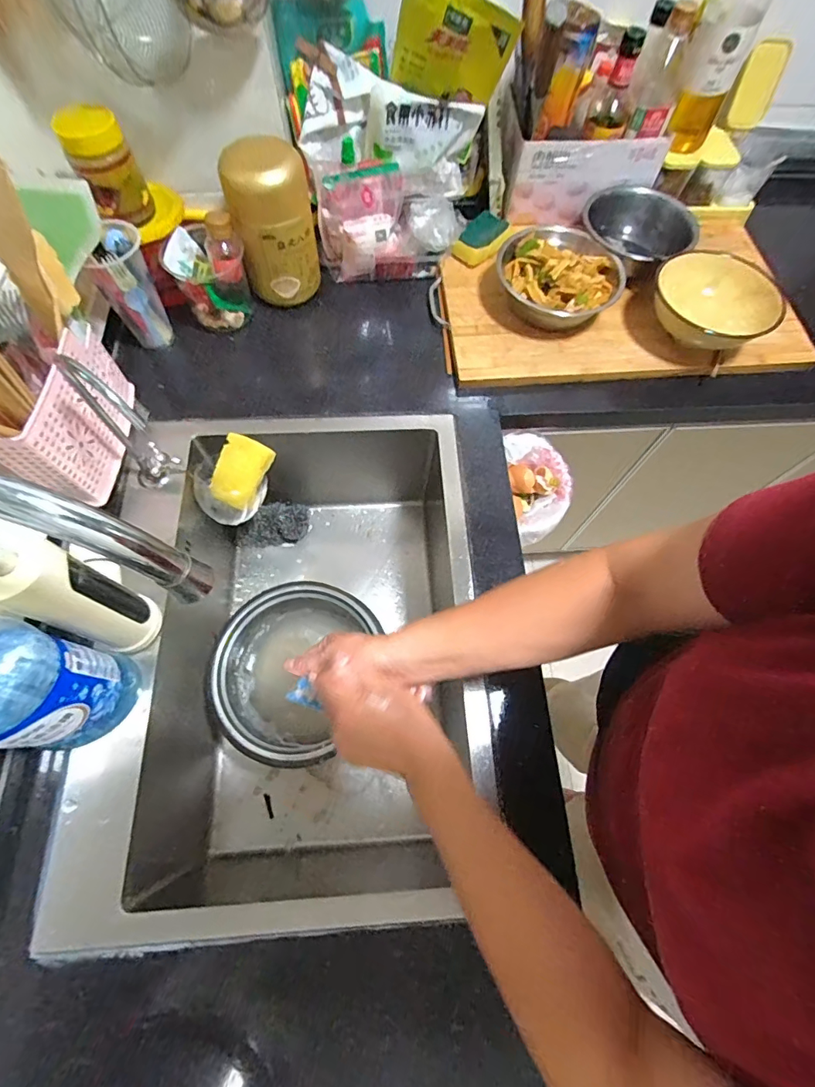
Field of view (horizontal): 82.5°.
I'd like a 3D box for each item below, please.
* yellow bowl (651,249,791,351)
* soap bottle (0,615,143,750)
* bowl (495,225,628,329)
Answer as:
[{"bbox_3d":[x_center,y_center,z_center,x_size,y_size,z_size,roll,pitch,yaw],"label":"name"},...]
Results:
[{"bbox_3d":[0.457,-0.361,0.694,0.194,0.062,0.170,-41,74,-17],"label":"yellow bowl"},{"bbox_3d":[-0.328,0.121,0.390,0.087,0.255,0.095,2,66,-1],"label":"soap bottle"},{"bbox_3d":[0.232,-0.408,0.713,0.177,0.061,0.181,1,67,-2],"label":"bowl"}]

